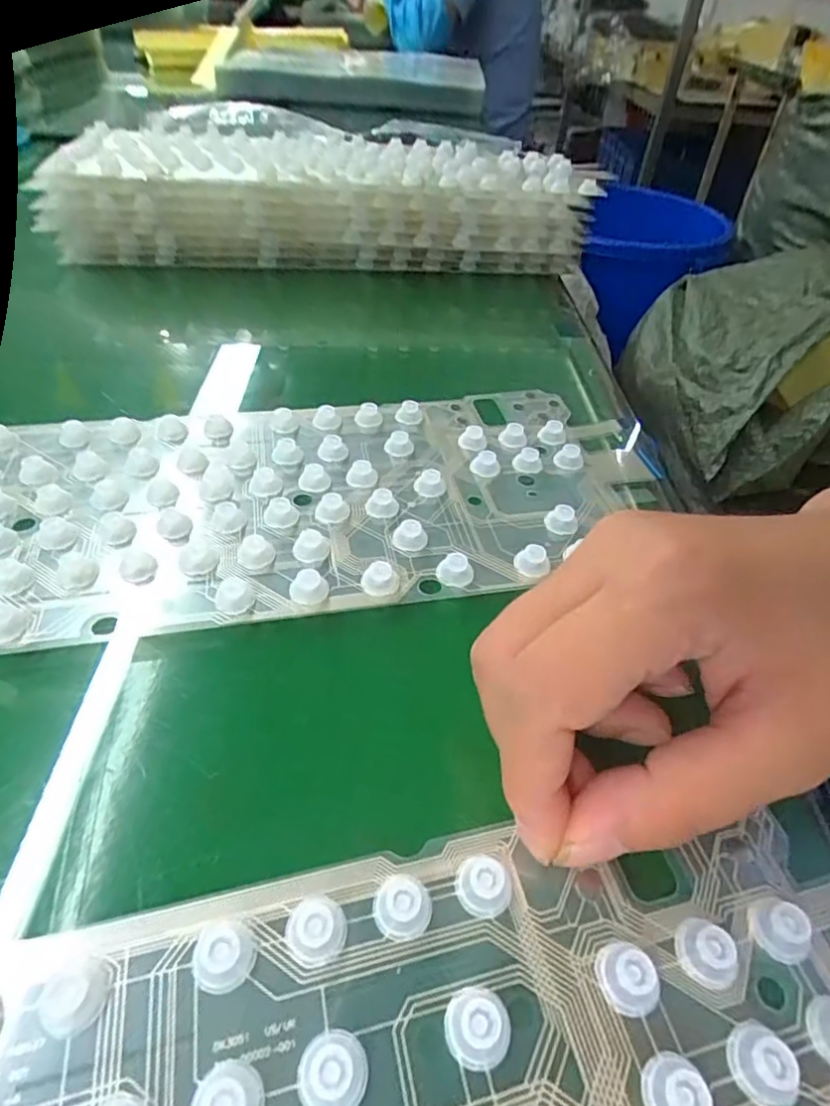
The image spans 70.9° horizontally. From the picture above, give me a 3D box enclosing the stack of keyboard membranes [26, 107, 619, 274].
[{"bbox_3d":[-0.061,-0.256,0.415,0.348,0.074,0.105,-4,46,-9],"label":"stack of keyboard membranes"}]

